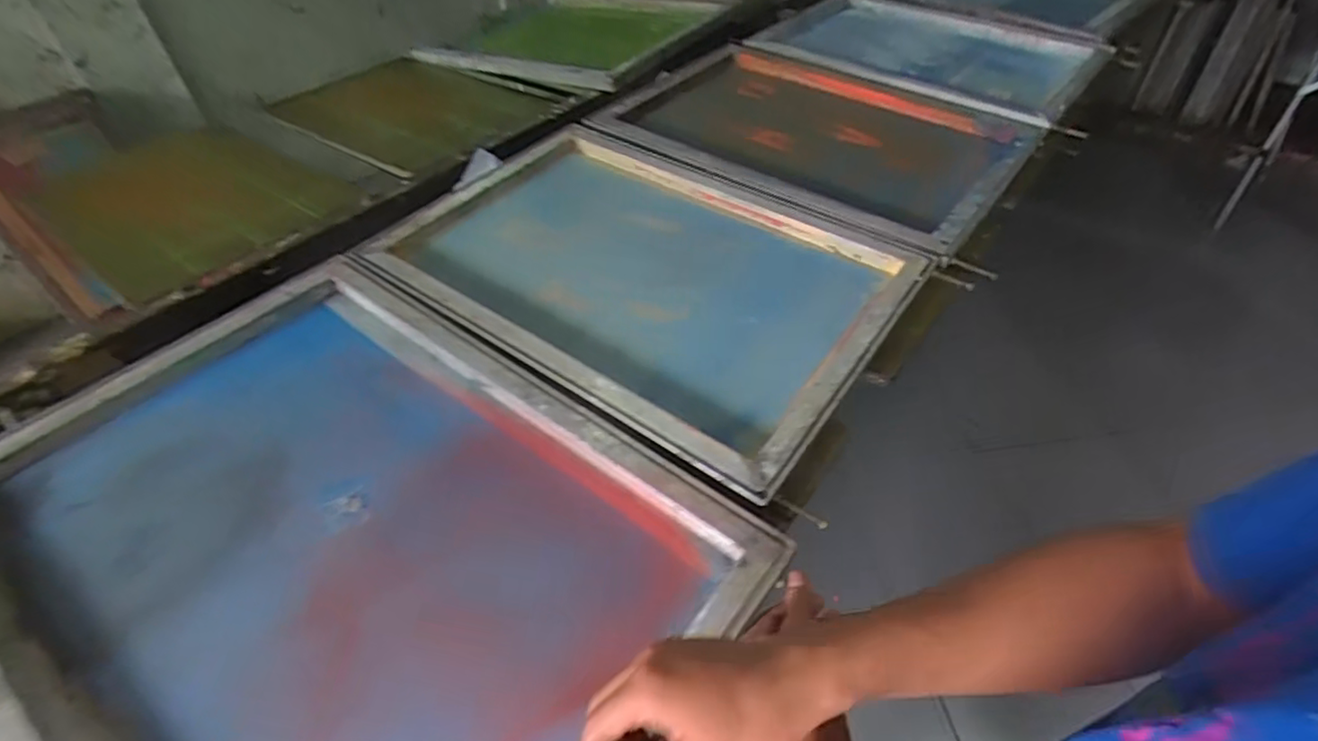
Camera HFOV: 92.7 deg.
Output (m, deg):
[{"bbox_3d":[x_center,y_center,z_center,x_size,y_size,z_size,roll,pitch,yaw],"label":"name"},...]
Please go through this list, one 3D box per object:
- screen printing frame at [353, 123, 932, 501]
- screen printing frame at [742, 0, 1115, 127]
[{"bbox_3d":[-0.036,-0.158,0.884,0.702,0.069,0.469,26,52,28],"label":"screen printing frame"},{"bbox_3d":[0.596,-0.711,1.378,0.636,0.063,0.512,30,54,30],"label":"screen printing frame"}]

